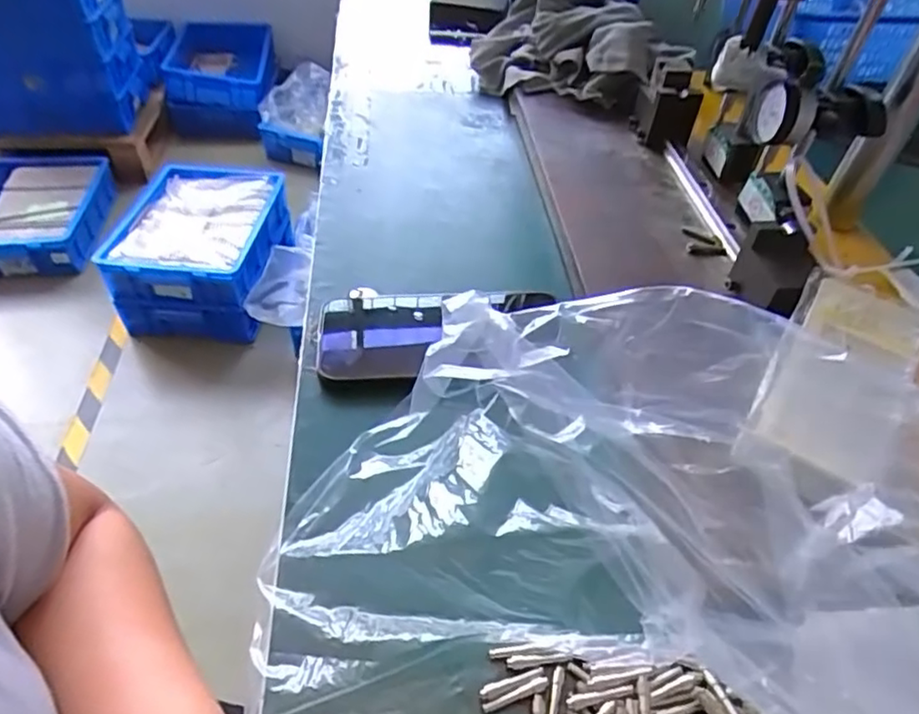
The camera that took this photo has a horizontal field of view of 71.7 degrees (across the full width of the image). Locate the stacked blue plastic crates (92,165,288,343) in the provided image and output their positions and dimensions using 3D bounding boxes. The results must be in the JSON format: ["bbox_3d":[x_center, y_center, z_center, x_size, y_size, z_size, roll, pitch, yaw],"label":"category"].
[{"bbox_3d":[-0.619,-0.265,1.546,0.353,0.198,0.479,0,46,-3],"label":"stacked blue plastic crates"}]

